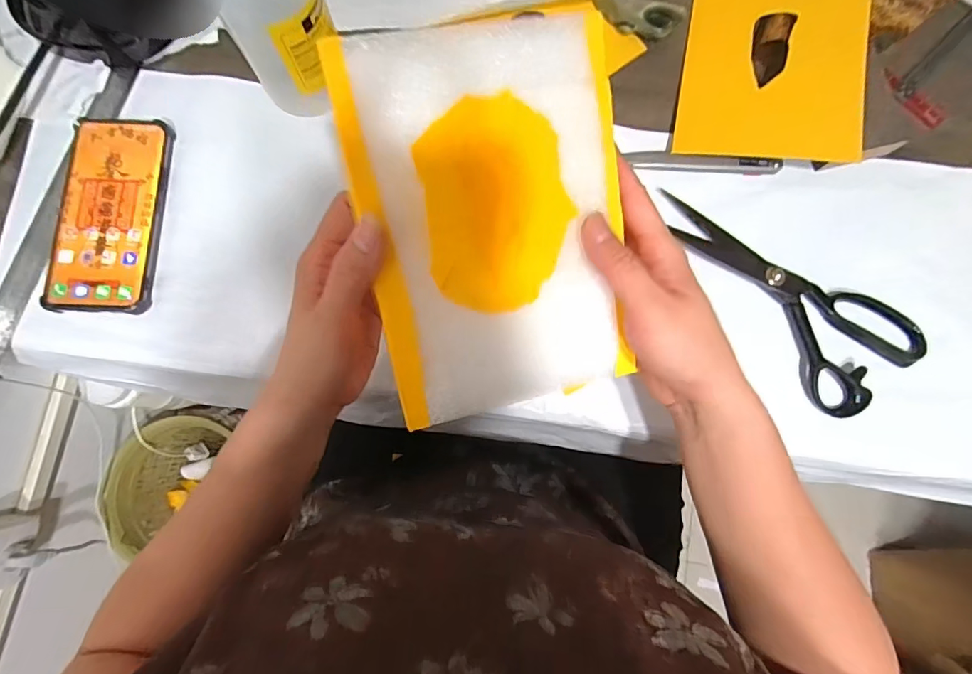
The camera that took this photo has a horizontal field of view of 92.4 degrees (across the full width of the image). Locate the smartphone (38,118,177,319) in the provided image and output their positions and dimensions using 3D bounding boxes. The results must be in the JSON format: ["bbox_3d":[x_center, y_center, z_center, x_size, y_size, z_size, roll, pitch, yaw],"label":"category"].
[{"bbox_3d":[-0.310,-0.102,0.385,0.078,0.018,0.163,2,82,-1],"label":"smartphone"}]

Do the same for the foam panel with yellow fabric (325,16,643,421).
[{"bbox_3d":[0.009,-0.056,0.251,0.142,0.013,0.197,-12,106,-13],"label":"foam panel with yellow fabric"}]

